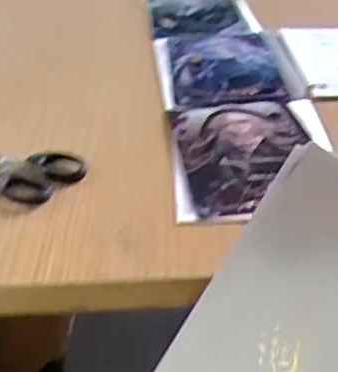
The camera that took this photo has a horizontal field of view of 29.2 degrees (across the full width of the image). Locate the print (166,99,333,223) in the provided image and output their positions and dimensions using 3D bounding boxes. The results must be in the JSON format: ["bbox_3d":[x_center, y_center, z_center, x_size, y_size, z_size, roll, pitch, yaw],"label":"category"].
[{"bbox_3d":[0.066,-0.027,0.516,0.126,0.010,0.171,-5,33,0],"label":"print"}]

